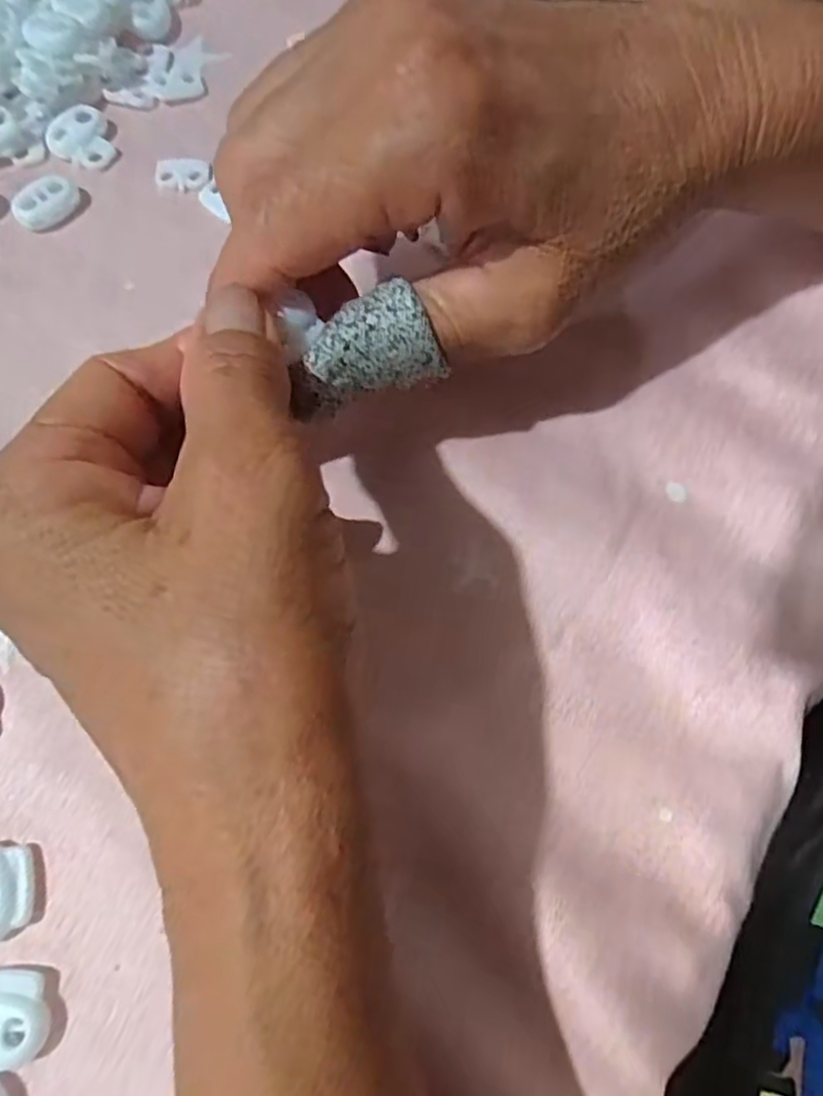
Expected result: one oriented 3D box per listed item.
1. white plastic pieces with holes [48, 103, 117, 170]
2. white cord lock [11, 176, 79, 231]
[{"bbox_3d":[-0.116,-0.143,0.243,0.021,0.006,0.022,-20,74,-8],"label":"white plastic pieces with holes"},{"bbox_3d":[-0.123,-0.116,0.235,0.022,0.007,0.013,-38,77,-12],"label":"white cord lock"}]

